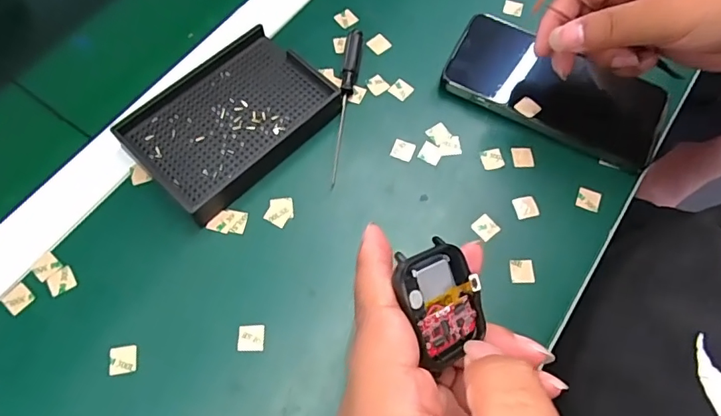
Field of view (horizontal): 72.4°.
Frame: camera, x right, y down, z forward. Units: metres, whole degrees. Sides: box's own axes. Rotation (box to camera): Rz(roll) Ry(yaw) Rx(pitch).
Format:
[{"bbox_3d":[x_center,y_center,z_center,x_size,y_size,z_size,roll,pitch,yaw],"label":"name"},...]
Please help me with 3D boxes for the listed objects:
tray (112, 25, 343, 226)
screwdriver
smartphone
[{"bbox_3d":[-0.094,-0.066,0.357,0.134,0.020,0.096,-41,75,-18],"label":"tray"},{"bbox_3d":[-0.012,-0.081,0.370,0.012,0.015,0.135,8,66,1],"label":"screwdriver"},{"bbox_3d":[0.149,-0.092,0.380,0.160,0.017,0.081,25,68,8],"label":"smartphone"}]

